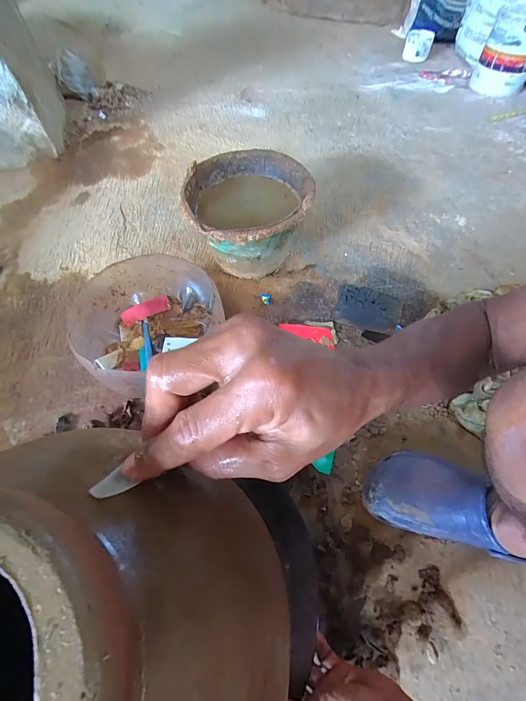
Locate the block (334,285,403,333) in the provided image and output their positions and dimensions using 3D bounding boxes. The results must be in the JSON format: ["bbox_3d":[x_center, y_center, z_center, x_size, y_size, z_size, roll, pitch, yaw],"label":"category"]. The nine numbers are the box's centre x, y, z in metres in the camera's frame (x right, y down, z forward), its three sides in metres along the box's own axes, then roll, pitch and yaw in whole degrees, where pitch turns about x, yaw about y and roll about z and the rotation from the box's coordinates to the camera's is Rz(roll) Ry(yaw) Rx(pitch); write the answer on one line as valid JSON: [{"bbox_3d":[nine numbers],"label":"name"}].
[{"bbox_3d":[0.202,-0.080,0.626,0.117,0.063,0.058,14,61,8],"label":"block"}]

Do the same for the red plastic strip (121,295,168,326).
[{"bbox_3d":[-0.235,-0.082,0.642,0.093,0.006,0.036,-27,82,-14],"label":"red plastic strip"}]

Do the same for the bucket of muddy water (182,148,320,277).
[{"bbox_3d":[-0.030,-0.268,0.680,0.234,0.178,0.255,0,61,1],"label":"bucket of muddy water"}]

